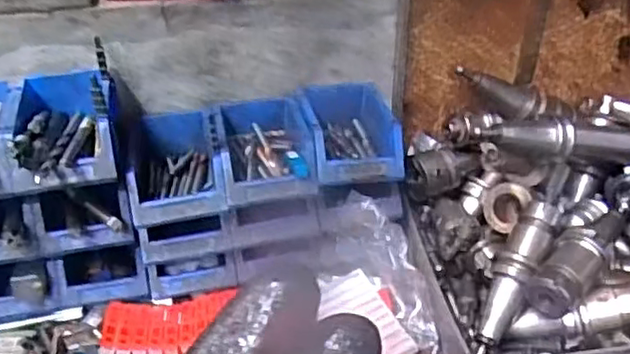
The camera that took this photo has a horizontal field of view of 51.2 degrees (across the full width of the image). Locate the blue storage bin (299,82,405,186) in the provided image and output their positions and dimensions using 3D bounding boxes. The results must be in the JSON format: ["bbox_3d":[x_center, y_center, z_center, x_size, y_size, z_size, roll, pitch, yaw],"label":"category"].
[{"bbox_3d":[0.044,-0.057,0.814,0.114,0.064,0.154,-7,40,-7],"label":"blue storage bin"}]

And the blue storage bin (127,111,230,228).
[{"bbox_3d":[-0.166,-0.016,0.780,0.107,0.072,0.142,-9,40,-10],"label":"blue storage bin"}]

